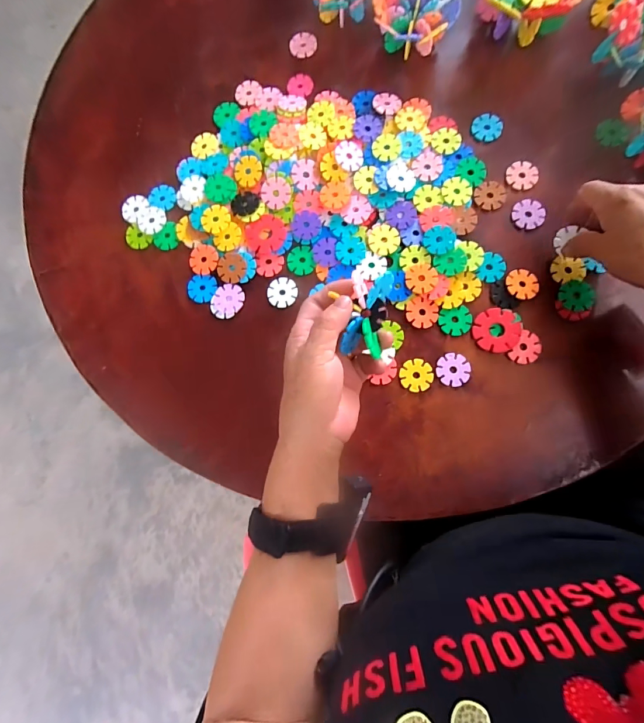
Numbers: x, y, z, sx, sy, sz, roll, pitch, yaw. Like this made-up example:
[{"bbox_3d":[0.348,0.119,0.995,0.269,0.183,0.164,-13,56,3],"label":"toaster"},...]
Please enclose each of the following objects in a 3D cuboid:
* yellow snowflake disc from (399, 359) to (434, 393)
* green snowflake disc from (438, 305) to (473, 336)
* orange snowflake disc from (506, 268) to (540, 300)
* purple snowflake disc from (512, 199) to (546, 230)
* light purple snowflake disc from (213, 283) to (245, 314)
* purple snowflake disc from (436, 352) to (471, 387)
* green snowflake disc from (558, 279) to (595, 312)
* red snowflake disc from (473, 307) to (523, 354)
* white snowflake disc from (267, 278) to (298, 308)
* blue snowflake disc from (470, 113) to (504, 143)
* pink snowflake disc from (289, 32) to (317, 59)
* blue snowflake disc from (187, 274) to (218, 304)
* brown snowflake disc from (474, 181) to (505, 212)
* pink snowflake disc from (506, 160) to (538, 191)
[{"bbox_3d":[0.092,0.013,0.364,0.031,0.004,0.031,-1,81,5],"label":"yellow snowflake disc"},{"bbox_3d":[0.132,-0.040,0.370,0.032,0.004,0.029,-12,81,3],"label":"green snowflake disc"},{"bbox_3d":[0.201,-0.078,0.373,0.031,0.004,0.034,-1,81,5],"label":"orange snowflake disc"},{"bbox_3d":[0.214,-0.153,0.385,0.028,0.004,0.031,26,84,8],"label":"purple snowflake disc"},{"bbox_3d":[-0.098,-0.067,0.397,0.032,0.004,0.031,-1,81,5],"label":"light purple snowflake disc"},{"bbox_3d":[0.128,0.009,0.361,0.029,0.004,0.032,35,86,9],"label":"purple snowflake disc"},{"bbox_3d":[0.249,-0.065,0.364,0.030,0.007,0.032,-1,81,5],"label":"green snowflake disc"},{"bbox_3d":[0.172,-0.031,0.366,0.044,0.005,0.043,-1,81,5],"label":"red snowflake disc"},{"bbox_3d":[-0.042,-0.073,0.396,0.031,0.004,0.032,-1,81,5],"label":"white snowflake disc"},{"bbox_3d":[0.180,-0.255,0.406,0.033,0.004,0.032,-1,81,5],"label":"blue snowflake disc"},{"bbox_3d":[-0.022,-0.376,0.446,0.032,0.004,0.032,-1,81,5],"label":"pink snowflake disc"},{"bbox_3d":[-0.130,-0.078,0.404,0.031,0.004,0.031,-1,81,5],"label":"blue snowflake disc"},{"bbox_3d":[0.176,-0.175,0.391,0.030,0.004,0.033,-1,81,5],"label":"brown snowflake disc"},{"bbox_3d":[0.212,-0.197,0.394,0.031,0.004,0.033,-1,81,5],"label":"pink snowflake disc"}]

